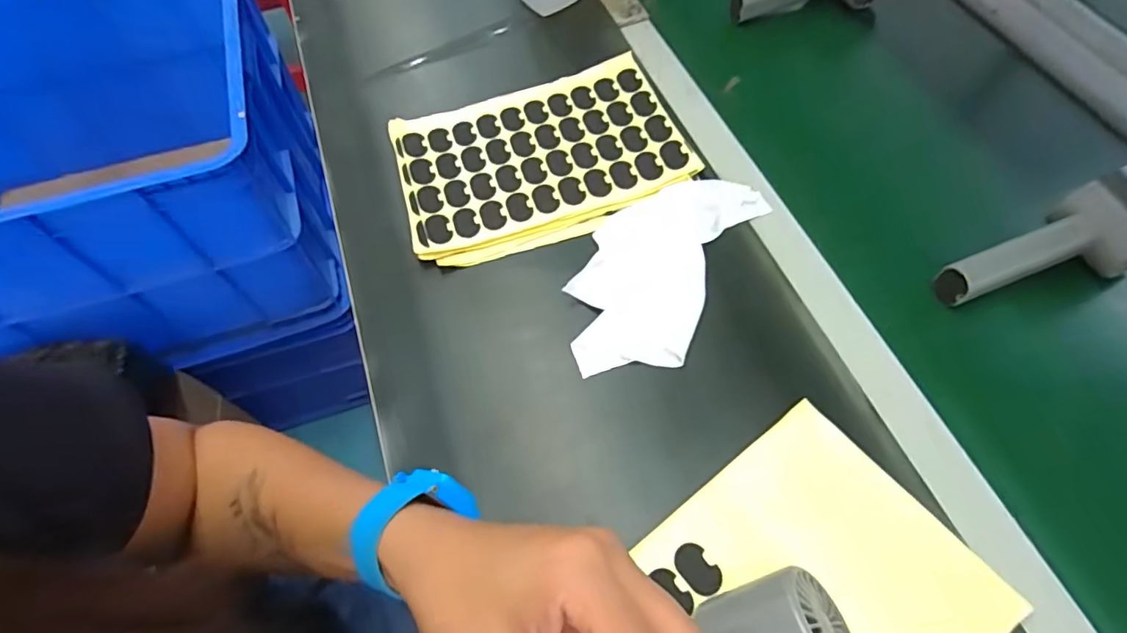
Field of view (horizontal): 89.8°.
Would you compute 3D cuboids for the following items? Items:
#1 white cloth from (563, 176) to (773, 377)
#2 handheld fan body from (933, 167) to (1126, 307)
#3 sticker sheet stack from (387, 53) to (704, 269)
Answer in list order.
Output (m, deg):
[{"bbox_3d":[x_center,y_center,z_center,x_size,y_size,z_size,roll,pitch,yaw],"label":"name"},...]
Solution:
[{"bbox_3d":[0.067,-0.040,0.411,0.095,0.016,0.182,27,66,16],"label":"white cloth"},{"bbox_3d":[0.326,-0.041,0.380,0.146,0.055,0.055,-21,63,-9],"label":"handheld fan body"},{"bbox_3d":[-0.021,-0.131,0.474,0.227,0.023,0.159,-17,62,-6],"label":"sticker sheet stack"}]

